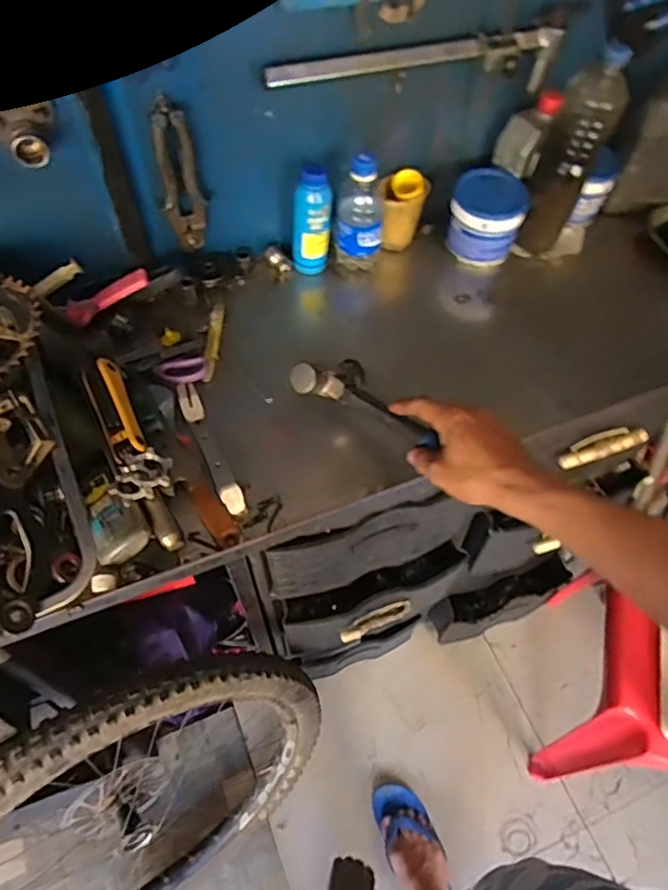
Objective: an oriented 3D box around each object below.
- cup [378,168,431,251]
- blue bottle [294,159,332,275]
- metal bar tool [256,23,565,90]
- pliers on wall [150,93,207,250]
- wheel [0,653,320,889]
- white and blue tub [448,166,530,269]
[{"bbox_3d":[0.095,-0.334,0.852,0.065,0.103,0.066,12,58,6],"label":"cup"},{"bbox_3d":[-0.030,-0.308,0.808,0.052,0.150,0.052,4,57,1],"label":"blue bottle"},{"bbox_3d":[0.109,-0.450,0.719,0.395,0.063,0.043,-16,59,-12],"label":"metal bar tool"},{"bbox_3d":[-0.186,-0.322,0.718,0.047,0.184,0.023,-15,59,-11],"label":"pliers on wall"},{"bbox_3d":[-0.311,0.576,0.893,0.651,0.684,0.061,-3,33,-41],"label":"wheel"},{"bbox_3d":[0.220,-0.331,0.858,0.103,0.092,0.113,1,57,-1],"label":"white and blue tub"}]

